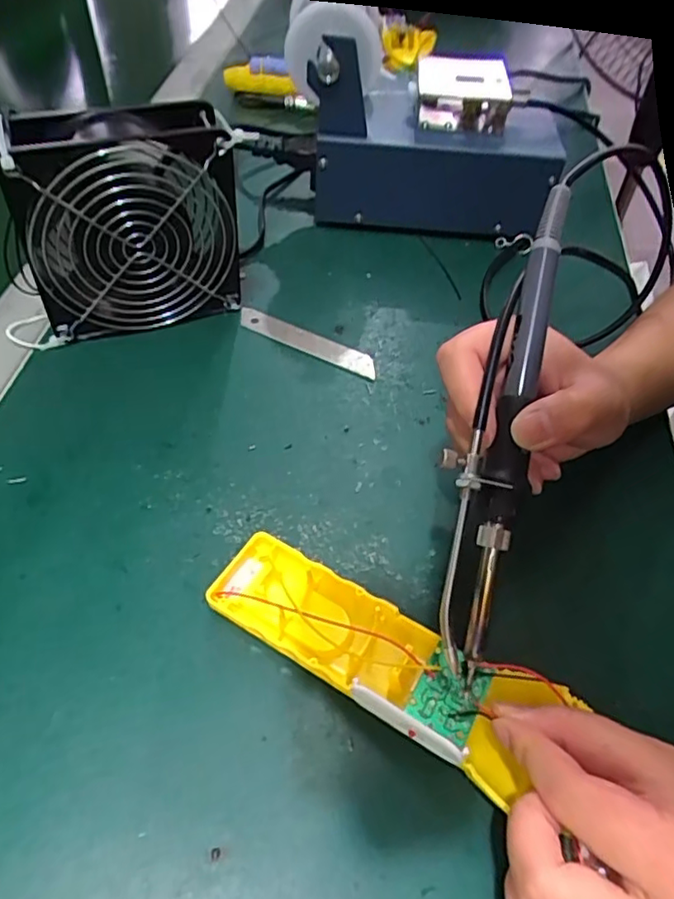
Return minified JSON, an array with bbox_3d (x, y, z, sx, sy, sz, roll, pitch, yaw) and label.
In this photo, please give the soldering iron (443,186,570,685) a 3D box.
[{"bbox_3d":[0.066,-0.014,0.256,0.030,0.024,0.207,13,82,5],"label":"soldering iron"}]

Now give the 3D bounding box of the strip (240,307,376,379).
[{"bbox_3d":[-0.019,-0.073,0.410,0.102,0.004,0.018,24,53,14],"label":"strip"}]

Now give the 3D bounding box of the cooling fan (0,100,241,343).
[{"bbox_3d":[-0.127,-0.131,0.370,0.134,0.126,0.048,-18,55,-18],"label":"cooling fan"}]

